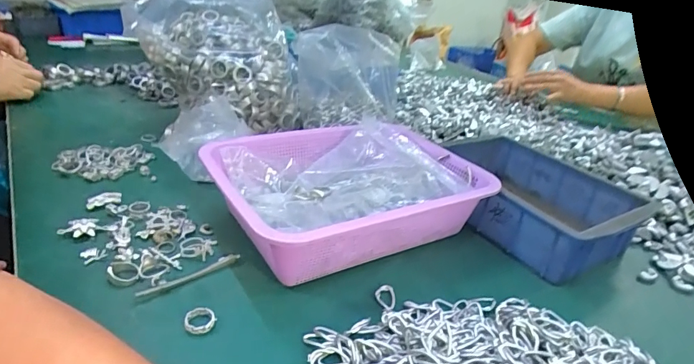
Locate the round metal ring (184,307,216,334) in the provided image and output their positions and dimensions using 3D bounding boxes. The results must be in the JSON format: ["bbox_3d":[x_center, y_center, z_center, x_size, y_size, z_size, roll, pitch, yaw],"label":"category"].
[{"bbox_3d":[-0.124,0.116,0.361,0.025,0.009,0.025,3,27,-6],"label":"round metal ring"}]

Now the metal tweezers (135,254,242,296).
[{"bbox_3d":[-0.149,0.088,0.407,0.100,0.005,0.013,-21,37,-41],"label":"metal tweezers"}]

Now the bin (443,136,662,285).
[{"bbox_3d":[0.240,0.022,0.568,0.179,0.071,0.247,-10,31,-27],"label":"bin"}]

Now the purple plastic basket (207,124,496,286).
[{"bbox_3d":[-0.001,0.010,0.506,0.296,0.085,0.222,-12,32,-31],"label":"purple plastic basket"}]

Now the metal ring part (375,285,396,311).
[{"bbox_3d":[0.037,0.113,0.415,0.020,0.006,0.030,11,27,10],"label":"metal ring part"}]

